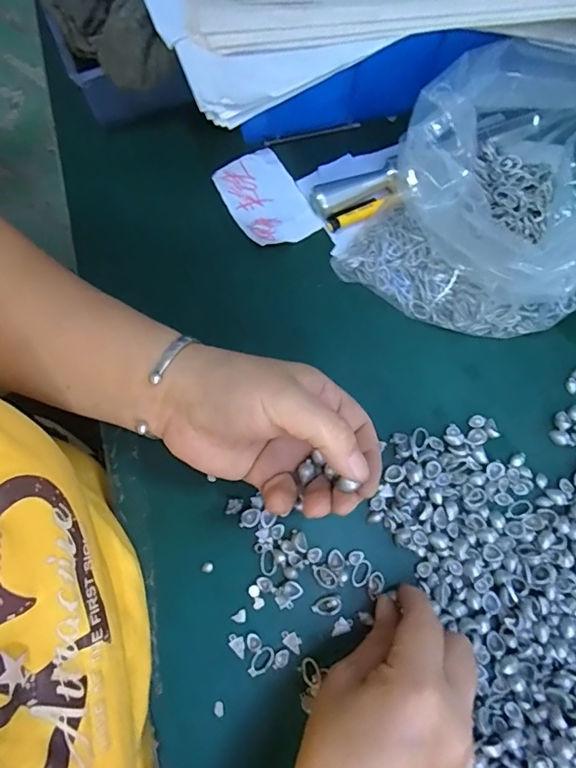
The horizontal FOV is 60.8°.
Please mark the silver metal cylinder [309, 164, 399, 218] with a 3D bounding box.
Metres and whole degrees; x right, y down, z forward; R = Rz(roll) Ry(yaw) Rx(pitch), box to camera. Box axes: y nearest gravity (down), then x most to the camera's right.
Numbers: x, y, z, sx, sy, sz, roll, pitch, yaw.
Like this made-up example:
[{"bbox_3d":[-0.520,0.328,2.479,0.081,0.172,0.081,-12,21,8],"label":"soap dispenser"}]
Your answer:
[{"bbox_3d":[0.046,-0.138,0.347,0.064,0.016,0.021,-26,78,-8],"label":"silver metal cylinder"}]

